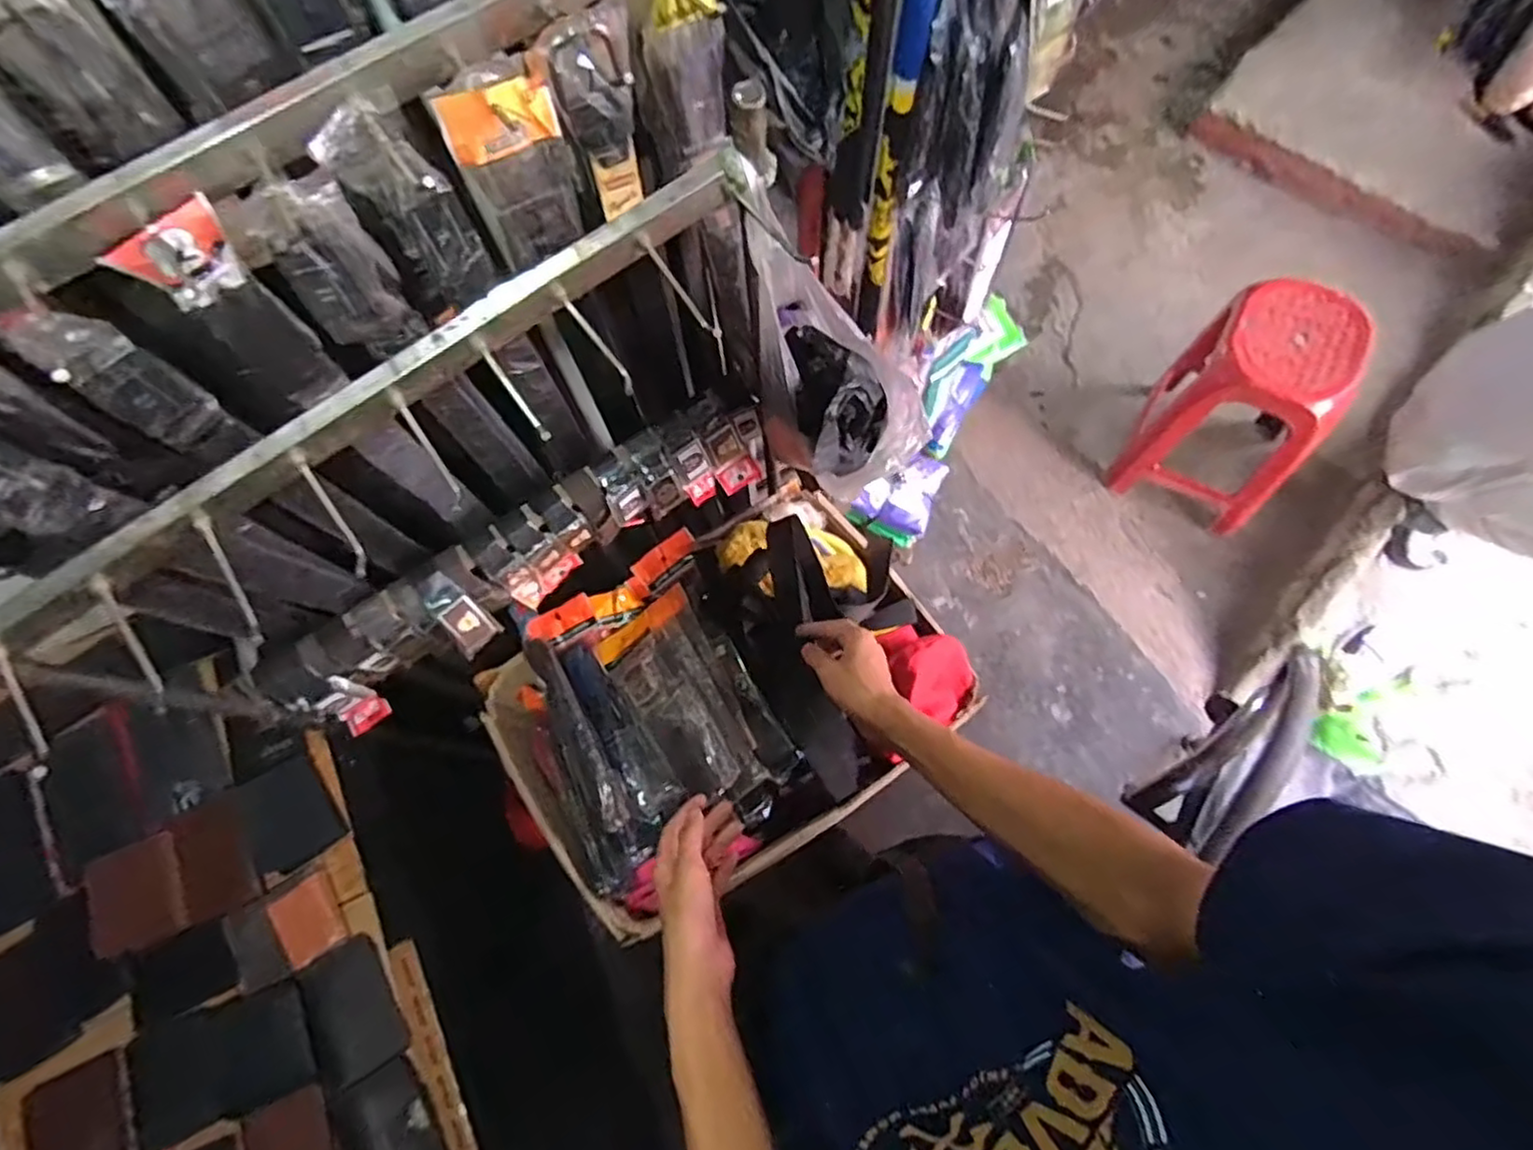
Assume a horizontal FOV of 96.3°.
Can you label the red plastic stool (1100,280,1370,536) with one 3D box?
[{"bbox_3d":[1.066,-0.365,1.558,0.300,0.460,0.335,31,75,11],"label":"red plastic stool"}]

